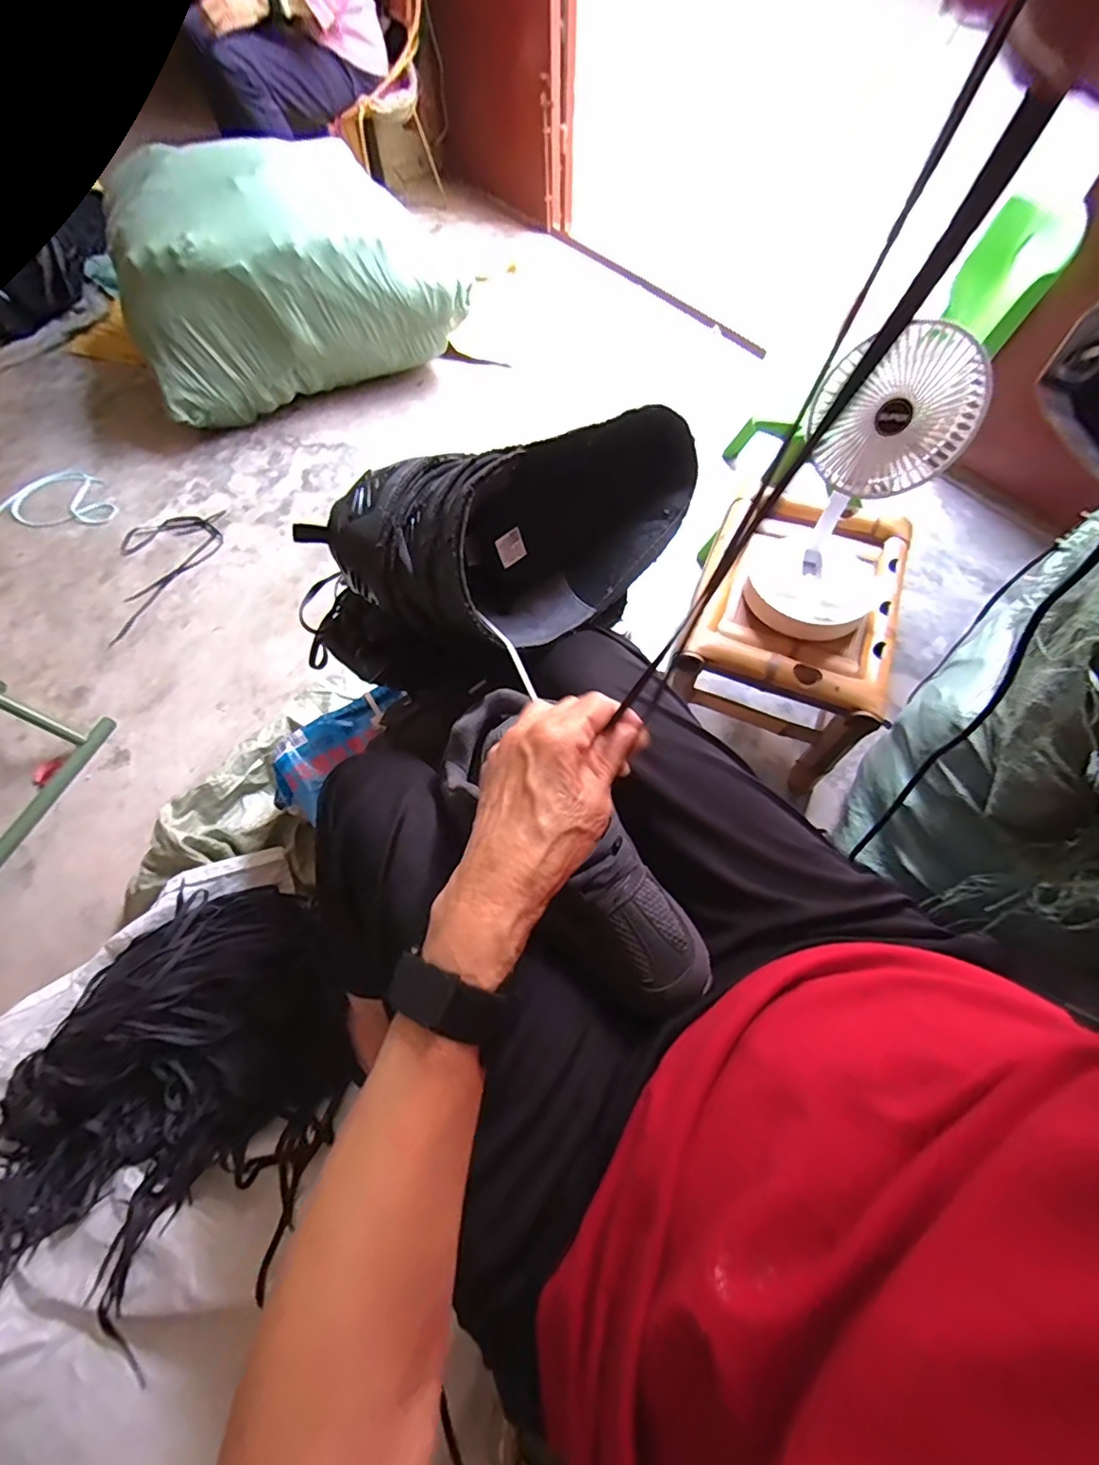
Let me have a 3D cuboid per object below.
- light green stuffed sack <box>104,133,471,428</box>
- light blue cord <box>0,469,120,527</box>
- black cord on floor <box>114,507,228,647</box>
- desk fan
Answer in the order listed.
[{"bbox_3d":[-0.612,-1.107,1.281,0.717,0.359,0.470,-19,63,-9],"label":"light green stuffed sack"},{"bbox_3d":[-1.101,-0.531,1.226,0.277,0.014,0.174,6,62,4],"label":"light blue cord"},{"bbox_3d":[-0.789,-0.341,1.125,0.217,0.008,0.306,-16,63,-7],"label":"black cord on floor"},{"bbox_3d":[0.373,-0.279,0.645,0.157,0.284,0.232,37,68,19],"label":"desk fan"}]

